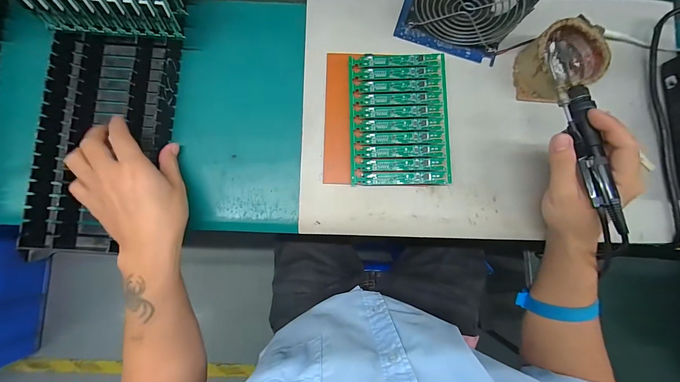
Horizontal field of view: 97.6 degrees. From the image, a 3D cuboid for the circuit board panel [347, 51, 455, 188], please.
[{"bbox_3d":[0.072,-0.090,0.370,0.120,0.004,0.163,-1,84,2],"label":"circuit board panel"}]

